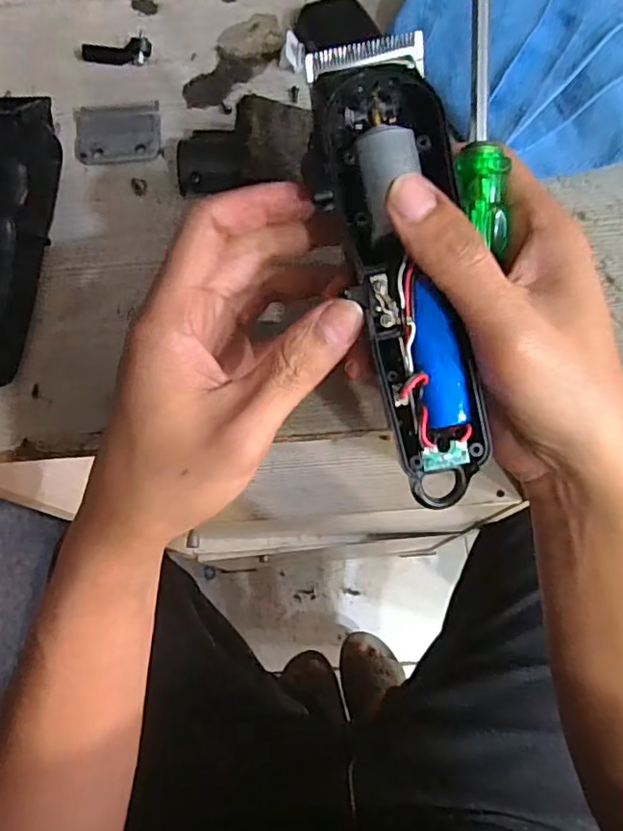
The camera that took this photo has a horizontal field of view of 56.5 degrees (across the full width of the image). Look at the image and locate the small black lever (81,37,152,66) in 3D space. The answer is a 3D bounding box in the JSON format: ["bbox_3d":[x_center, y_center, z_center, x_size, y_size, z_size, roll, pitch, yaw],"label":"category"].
[{"bbox_3d":[-0.118,-0.217,0.346,0.043,0.012,0.011,4,71,2],"label":"small black lever"}]

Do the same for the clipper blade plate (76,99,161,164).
[{"bbox_3d":[-0.112,-0.163,0.335,0.049,0.004,0.040,-5,71,-1],"label":"clipper blade plate"}]

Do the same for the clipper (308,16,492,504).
[{"bbox_3d":[0.035,-0.052,0.227,0.050,0.024,0.180,-12,94,-4],"label":"clipper"}]

